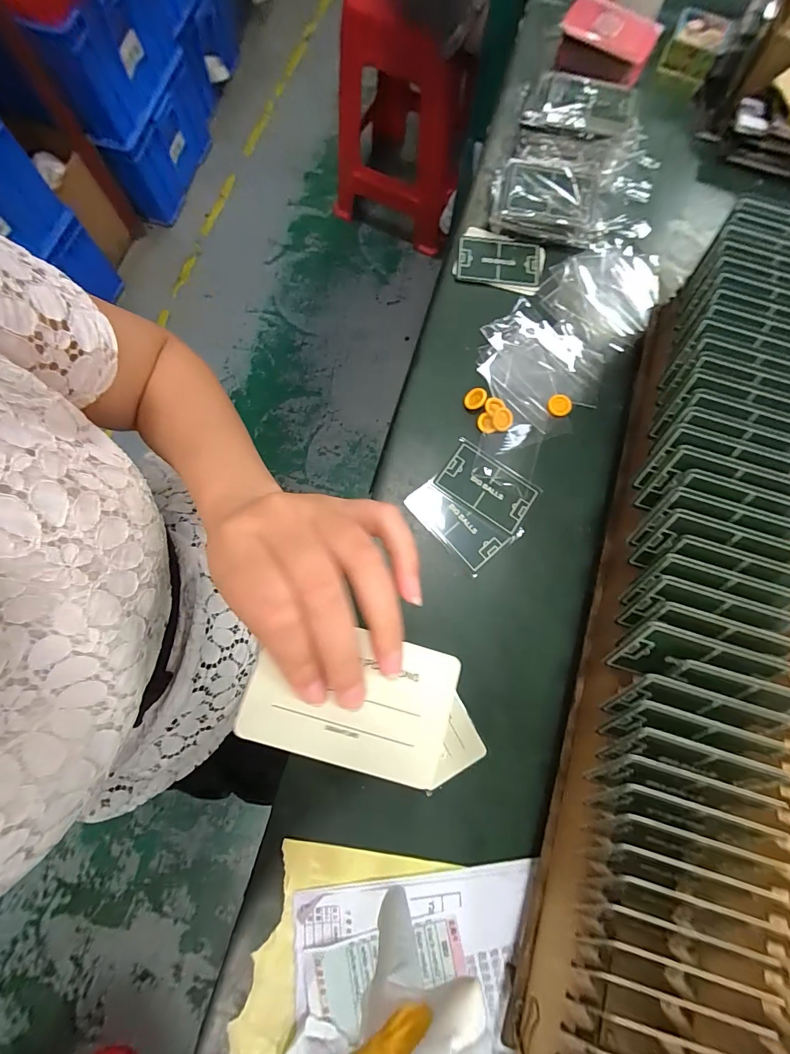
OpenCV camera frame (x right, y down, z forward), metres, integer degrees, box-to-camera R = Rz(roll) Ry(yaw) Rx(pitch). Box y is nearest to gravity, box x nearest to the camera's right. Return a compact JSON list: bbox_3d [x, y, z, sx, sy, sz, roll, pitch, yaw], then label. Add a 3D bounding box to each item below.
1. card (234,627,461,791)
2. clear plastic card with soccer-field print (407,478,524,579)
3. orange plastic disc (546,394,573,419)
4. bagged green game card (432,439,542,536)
[{"bbox_3d":[-0.018,0.072,0.169,0.085,0.004,0.053,17,74,-3],"label":"card"},{"bbox_3d":[0.057,-0.006,0.344,0.052,0.004,0.089,-43,81,-9],"label":"clear plastic card with soccer-field print"},{"bbox_3d":[0.153,-0.113,0.367,0.021,0.006,0.021,0,78,-1],"label":"orange plastic disc"},{"bbox_3d":[0.082,-0.035,0.350,0.084,0.004,0.053,35,80,7],"label":"bagged green game card"}]

